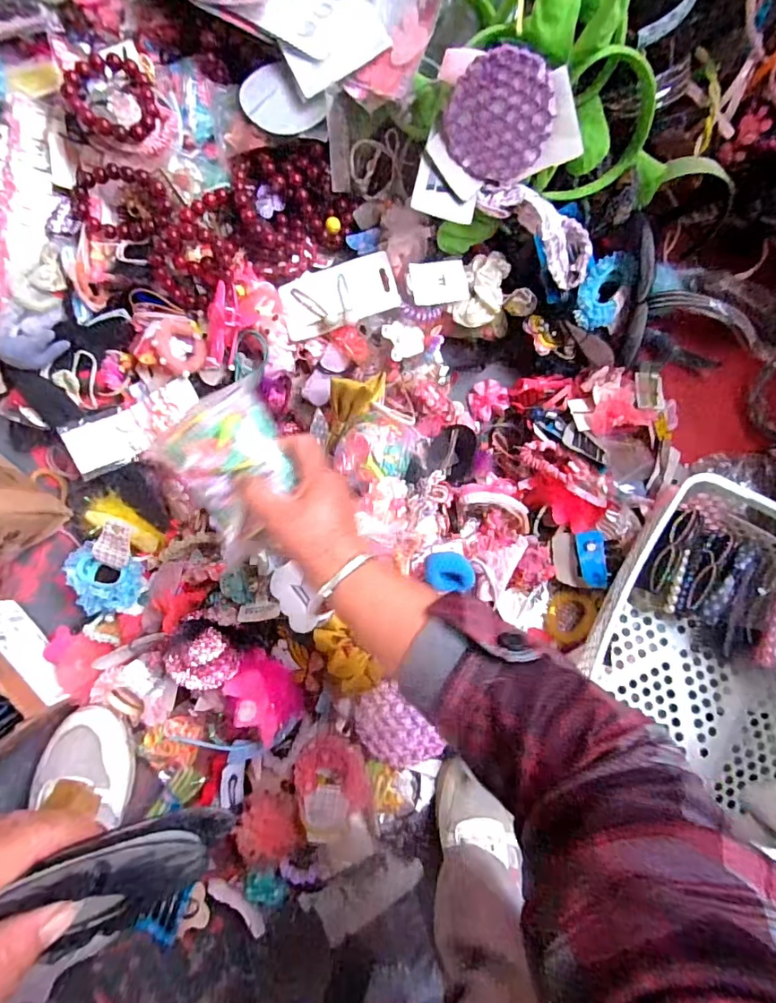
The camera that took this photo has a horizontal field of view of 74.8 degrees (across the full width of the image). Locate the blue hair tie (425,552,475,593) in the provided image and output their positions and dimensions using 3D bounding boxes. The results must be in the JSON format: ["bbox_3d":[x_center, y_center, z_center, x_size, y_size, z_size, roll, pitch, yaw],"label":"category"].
[{"bbox_3d":[0.063,0.074,0.529,0.050,0.015,0.040,4,84,-5],"label":"blue hair tie"}]

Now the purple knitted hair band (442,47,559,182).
[{"bbox_3d":[0.102,-0.348,0.463,0.093,0.097,0.009,22,55,-14],"label":"purple knitted hair band"}]

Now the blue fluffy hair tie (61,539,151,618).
[{"bbox_3d":[-0.297,0.083,0.527,0.081,0.024,0.062,20,83,-3],"label":"blue fluffy hair tie"}]

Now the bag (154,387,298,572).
[{"bbox_3d":[-0.121,-0.026,0.403,0.096,0.036,0.116,-38,89,-8],"label":"bag"}]

